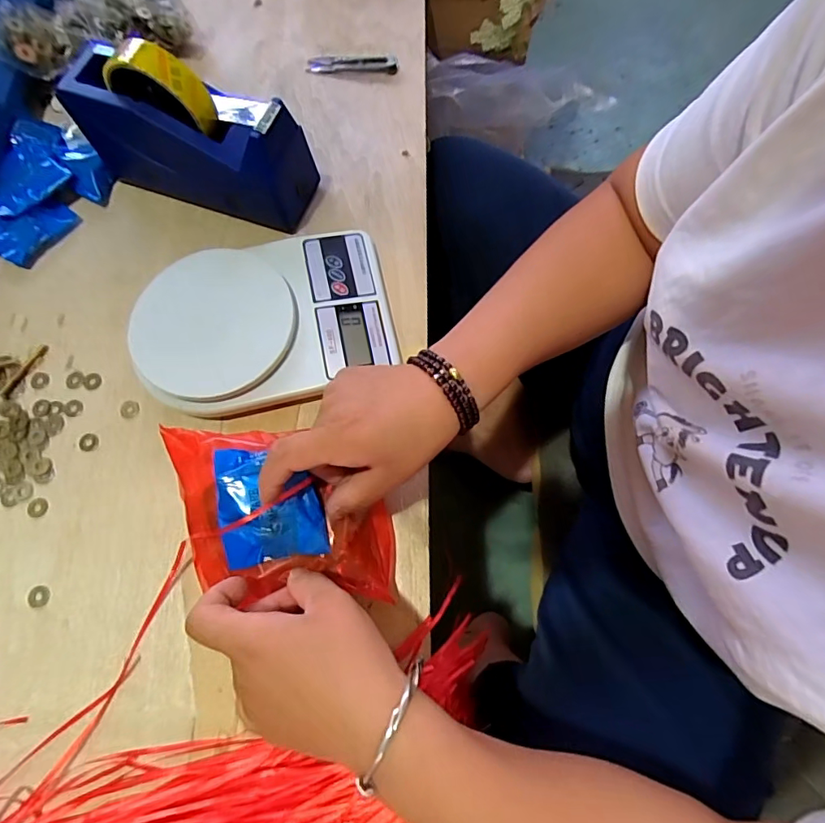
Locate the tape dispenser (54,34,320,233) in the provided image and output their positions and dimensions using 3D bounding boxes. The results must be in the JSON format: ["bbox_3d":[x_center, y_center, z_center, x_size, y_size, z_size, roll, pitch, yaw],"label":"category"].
[{"bbox_3d":[-0.192,-0.248,0.427,0.195,0.121,0.071,21,73,8],"label":"tape dispenser"}]

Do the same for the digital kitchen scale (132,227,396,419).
[{"bbox_3d":[-0.127,-0.078,0.415,0.214,0.043,0.146,-16,72,-4],"label":"digital kitchen scale"}]

